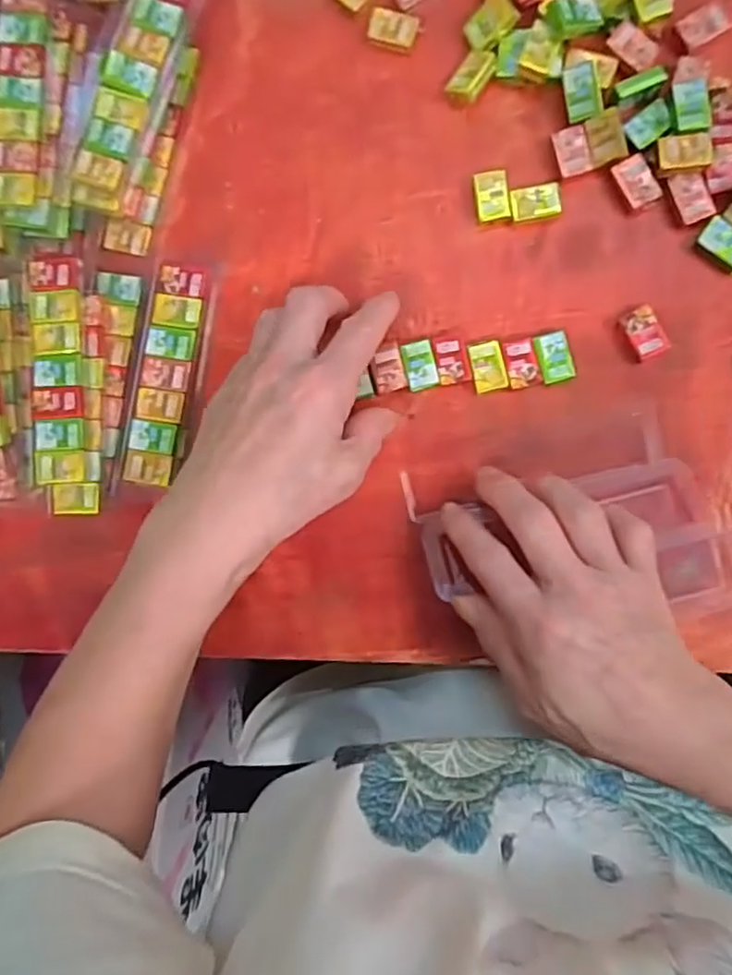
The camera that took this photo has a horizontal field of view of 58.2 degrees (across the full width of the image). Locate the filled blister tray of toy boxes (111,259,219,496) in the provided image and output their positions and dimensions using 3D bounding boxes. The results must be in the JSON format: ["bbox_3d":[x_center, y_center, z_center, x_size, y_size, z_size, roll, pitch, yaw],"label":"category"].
[{"bbox_3d":[-0.109,-0.060,0.359,0.043,0.016,0.126,9,90,6],"label":"filled blister tray of toy boxes"}]

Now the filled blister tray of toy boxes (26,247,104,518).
[{"bbox_3d":[-0.162,-0.055,0.355,0.034,0.017,0.136,0,89,6],"label":"filled blister tray of toy boxes"}]

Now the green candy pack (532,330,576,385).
[{"bbox_3d":[0.099,-0.068,0.344,0.018,0.007,0.026,-14,87,6],"label":"green candy pack"}]

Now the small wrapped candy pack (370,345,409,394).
[{"bbox_3d":[0.012,-0.063,0.352,0.017,0.004,0.024,-15,87,6],"label":"small wrapped candy pack"}]

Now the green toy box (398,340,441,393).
[{"bbox_3d":[0.029,-0.065,0.351,0.017,0.007,0.026,-13,87,6],"label":"green toy box"}]

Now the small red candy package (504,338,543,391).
[{"bbox_3d":[0.082,-0.065,0.346,0.017,0.006,0.025,-12,87,6],"label":"small red candy package"}]

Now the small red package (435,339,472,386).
[{"bbox_3d":[0.046,-0.067,0.350,0.017,0.007,0.023,-14,87,6],"label":"small red package"}]

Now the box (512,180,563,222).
[{"bbox_3d":[0.090,-0.152,0.348,0.025,0.005,0.018,-8,88,6],"label":"box"}]

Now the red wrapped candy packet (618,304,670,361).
[{"bbox_3d":[0.145,-0.080,0.341,0.018,0.007,0.027,-23,86,5],"label":"red wrapped candy packet"}]

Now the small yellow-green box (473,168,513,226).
[{"bbox_3d":[0.067,-0.154,0.349,0.019,0.010,0.025,-6,88,6],"label":"small yellow-green box"}]

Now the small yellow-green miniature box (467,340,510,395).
[{"bbox_3d":[0.064,-0.064,0.349,0.018,0.007,0.026,-13,87,6],"label":"small yellow-green miniature box"}]

